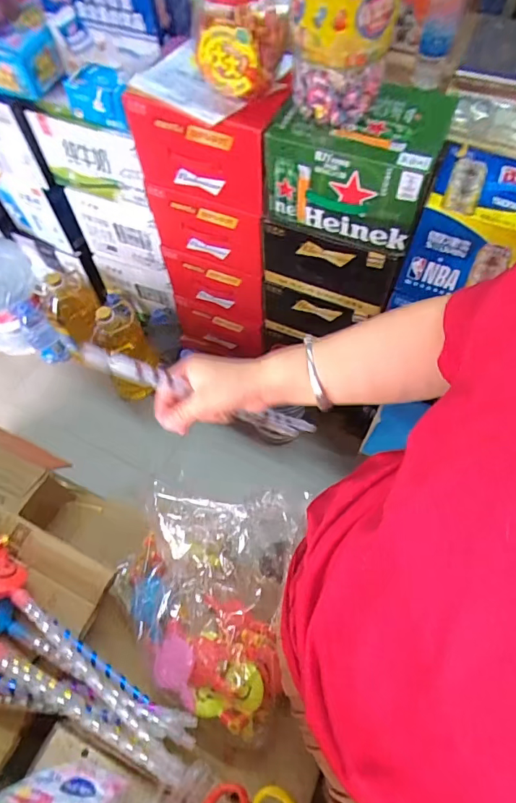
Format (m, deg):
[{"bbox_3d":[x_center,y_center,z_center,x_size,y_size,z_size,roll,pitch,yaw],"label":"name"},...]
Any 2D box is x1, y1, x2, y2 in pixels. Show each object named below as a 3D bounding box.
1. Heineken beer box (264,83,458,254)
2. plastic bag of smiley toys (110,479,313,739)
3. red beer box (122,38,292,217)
[{"bbox_3d":[0.175,-0.437,0.844,0.276,0.172,0.226,20,63,12],"label":"Heineken beer box"},{"bbox_3d":[-0.058,0.228,0.511,0.179,0.310,0.081,7,27,5],"label":"plastic bag of smiley toys"},{"bbox_3d":[-0.091,-0.510,0.890,0.283,0.182,0.151,26,65,15],"label":"red beer box"}]

